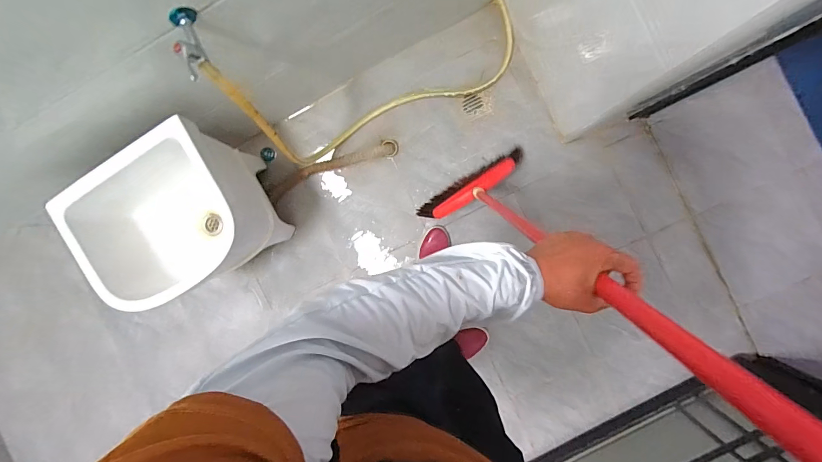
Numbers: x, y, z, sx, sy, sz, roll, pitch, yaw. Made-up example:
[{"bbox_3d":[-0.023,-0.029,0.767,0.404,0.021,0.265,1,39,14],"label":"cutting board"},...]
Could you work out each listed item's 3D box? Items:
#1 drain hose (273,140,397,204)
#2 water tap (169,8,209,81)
[{"bbox_3d":[-0.259,-0.206,1.233,0.450,0.084,0.071,-21,92,7],"label":"drain hose"},{"bbox_3d":[-0.385,-0.323,0.658,0.048,0.056,0.136,-19,75,7],"label":"water tap"}]

